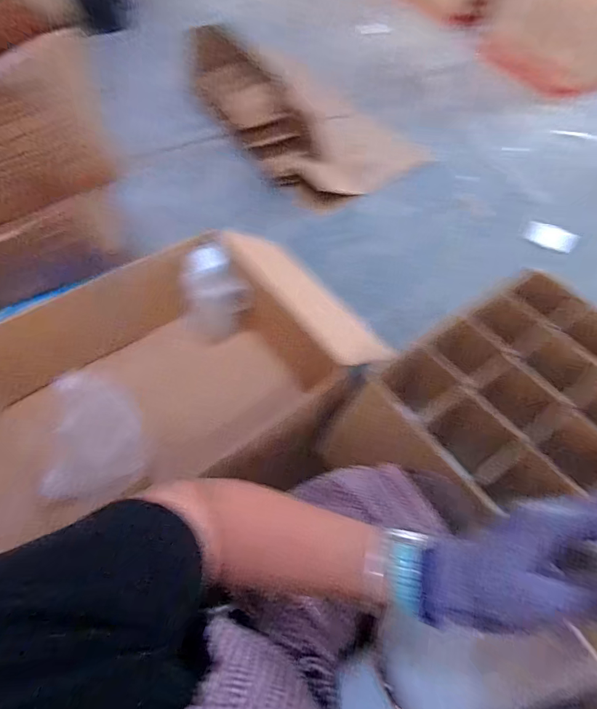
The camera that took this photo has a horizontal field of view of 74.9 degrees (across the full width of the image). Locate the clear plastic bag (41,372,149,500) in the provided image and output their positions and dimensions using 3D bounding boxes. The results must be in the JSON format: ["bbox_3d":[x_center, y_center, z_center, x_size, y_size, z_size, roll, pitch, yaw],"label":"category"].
[{"bbox_3d":[-0.487,0.185,0.945,0.205,0.023,0.303,0,61,-30],"label":"clear plastic bag"}]

